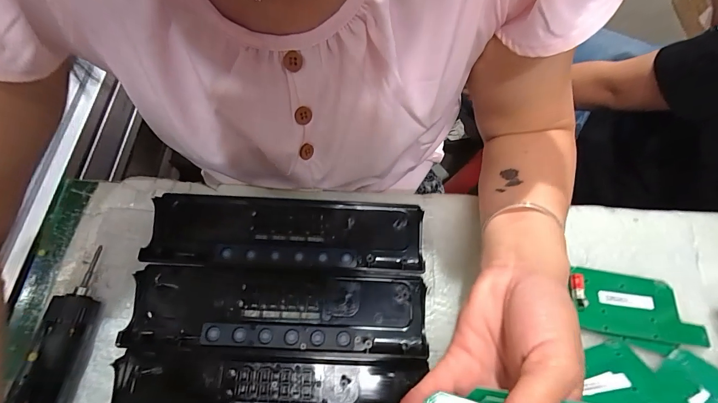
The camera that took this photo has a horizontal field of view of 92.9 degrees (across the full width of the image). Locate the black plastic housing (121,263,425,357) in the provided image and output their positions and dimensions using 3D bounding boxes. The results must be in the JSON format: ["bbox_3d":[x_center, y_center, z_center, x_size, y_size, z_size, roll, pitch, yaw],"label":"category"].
[{"bbox_3d":[-0.068,0.093,0.295,0.244,0.013,0.068,3,68,-1],"label":"black plastic housing"}]

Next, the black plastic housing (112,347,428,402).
[{"bbox_3d":[-0.072,0.155,0.268,0.235,0.011,0.066,3,68,-1],"label":"black plastic housing"}]

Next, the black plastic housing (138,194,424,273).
[{"bbox_3d":[-0.066,0.028,0.321,0.245,0.013,0.067,2,68,-1],"label":"black plastic housing"}]

